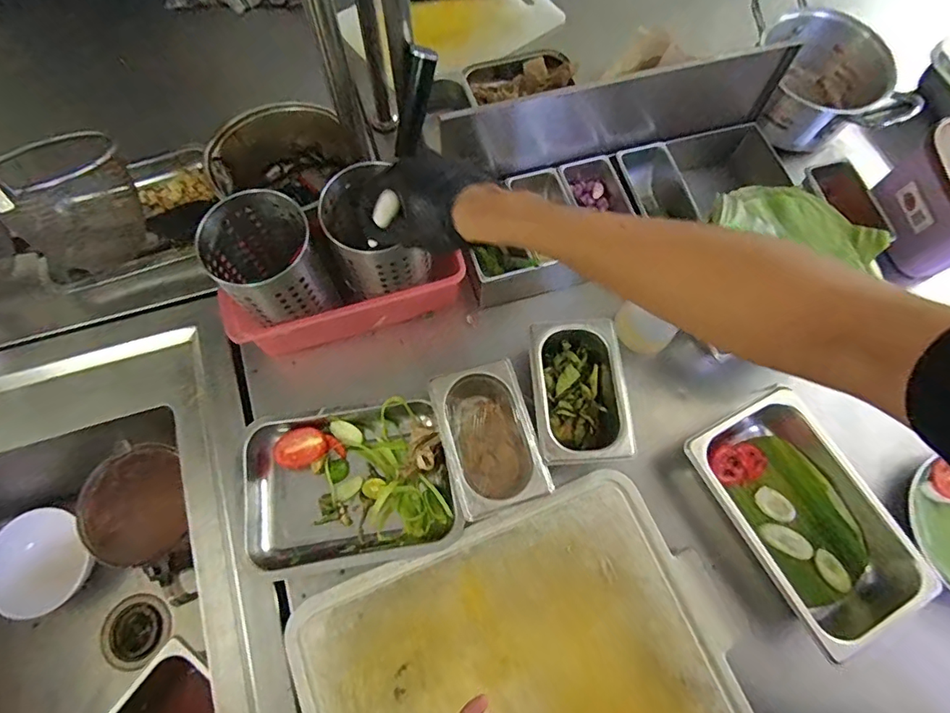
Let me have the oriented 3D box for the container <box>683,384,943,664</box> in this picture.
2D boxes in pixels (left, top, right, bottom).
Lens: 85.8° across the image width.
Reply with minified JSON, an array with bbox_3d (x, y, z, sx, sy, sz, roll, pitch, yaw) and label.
[{"bbox_3d":[0.380,0.189,0.607,0.163,0.075,0.263,-26,74,-11],"label":"container"}]

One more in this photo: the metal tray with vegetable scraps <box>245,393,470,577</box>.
[{"bbox_3d":[-0.151,0.151,0.620,0.248,0.055,0.191,-4,71,-4],"label":"metal tray with vegetable scraps"}]

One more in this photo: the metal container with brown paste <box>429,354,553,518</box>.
[{"bbox_3d":[0.015,0.103,0.629,0.107,0.076,0.175,-15,72,-8],"label":"metal container with brown paste"}]

